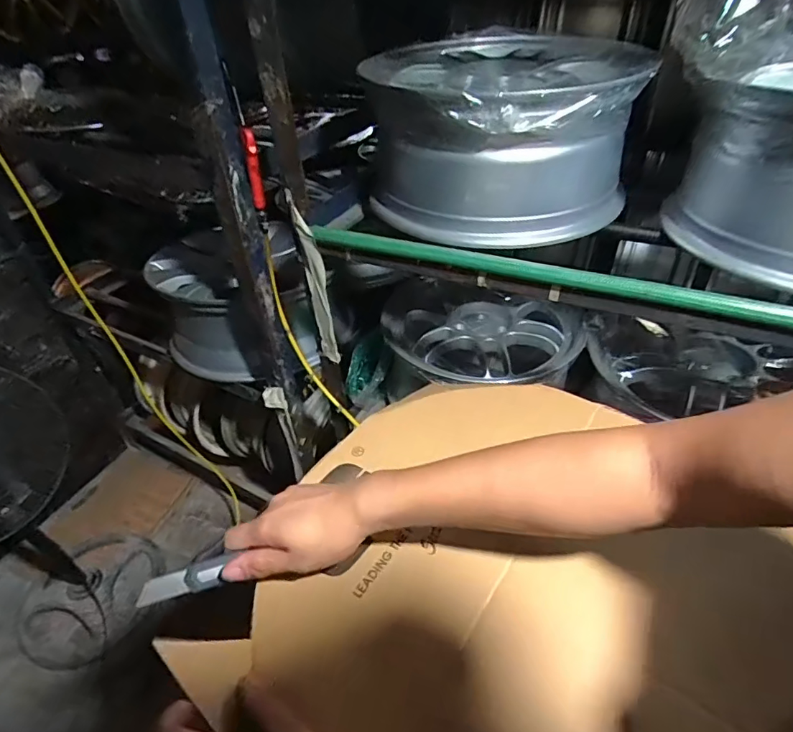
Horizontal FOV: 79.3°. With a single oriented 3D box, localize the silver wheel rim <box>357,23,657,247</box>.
[{"bbox_3d":[0.172,-0.393,0.804,0.409,0.212,0.437,6,41,11],"label":"silver wheel rim"}]

